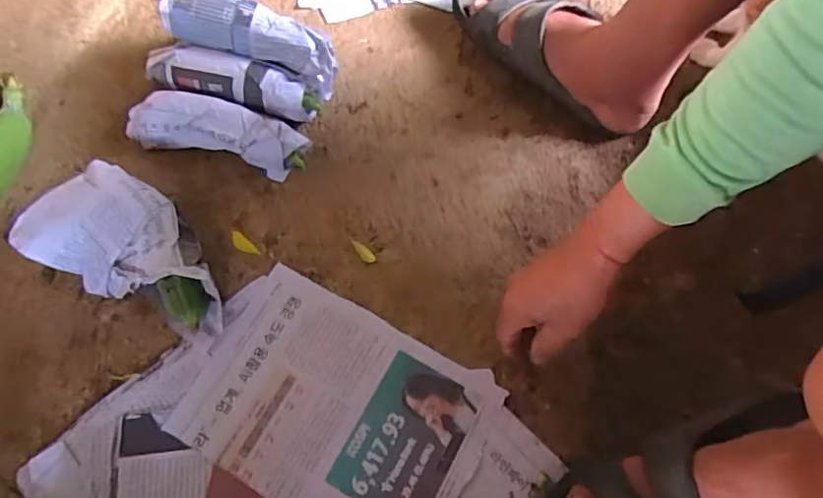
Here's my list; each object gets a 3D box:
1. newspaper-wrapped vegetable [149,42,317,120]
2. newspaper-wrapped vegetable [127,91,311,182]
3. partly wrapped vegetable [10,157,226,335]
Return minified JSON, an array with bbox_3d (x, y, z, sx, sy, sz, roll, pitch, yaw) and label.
[{"bbox_3d":[-0.203,-0.179,0.622,0.184,0.078,0.045,9,68,3],"label":"newspaper-wrapped vegetable"},{"bbox_3d":[-0.215,-0.128,0.612,0.189,0.058,0.054,14,68,3],"label":"newspaper-wrapped vegetable"},{"bbox_3d":[-0.273,0.002,0.555,0.195,0.065,0.112,30,70,9],"label":"partly wrapped vegetable"}]

